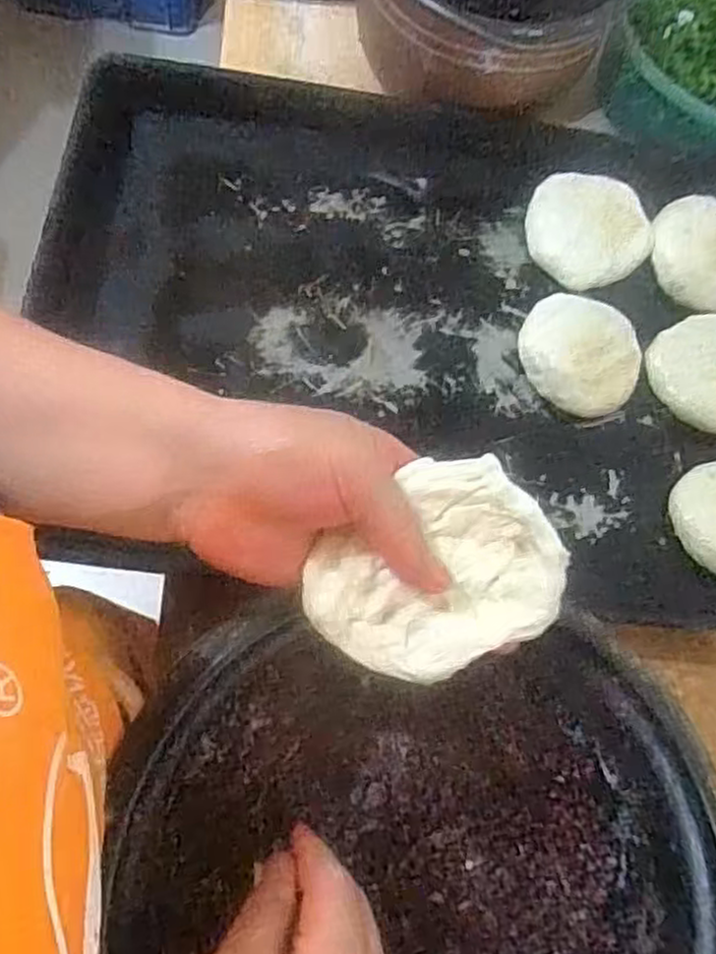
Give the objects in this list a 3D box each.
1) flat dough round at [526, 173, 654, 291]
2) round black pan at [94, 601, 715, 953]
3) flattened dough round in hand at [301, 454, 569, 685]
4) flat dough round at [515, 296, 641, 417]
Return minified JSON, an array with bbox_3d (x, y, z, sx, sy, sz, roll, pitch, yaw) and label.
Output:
[{"bbox_3d":[0.183,-0.203,0.587,0.096,0.015,0.095,3,70,-8],"label":"flat dough round"},{"bbox_3d":[0.033,0.208,0.352,0.265,0.115,0.250,3,70,-8],"label":"round black pan"},{"bbox_3d":[0.032,0.042,0.302,0.097,0.023,0.079,-34,76,-13],"label":"flattened dough round in hand"},{"bbox_3d":[0.167,-0.094,0.552,0.091,0.020,0.090,3,70,-8],"label":"flat dough round"}]

